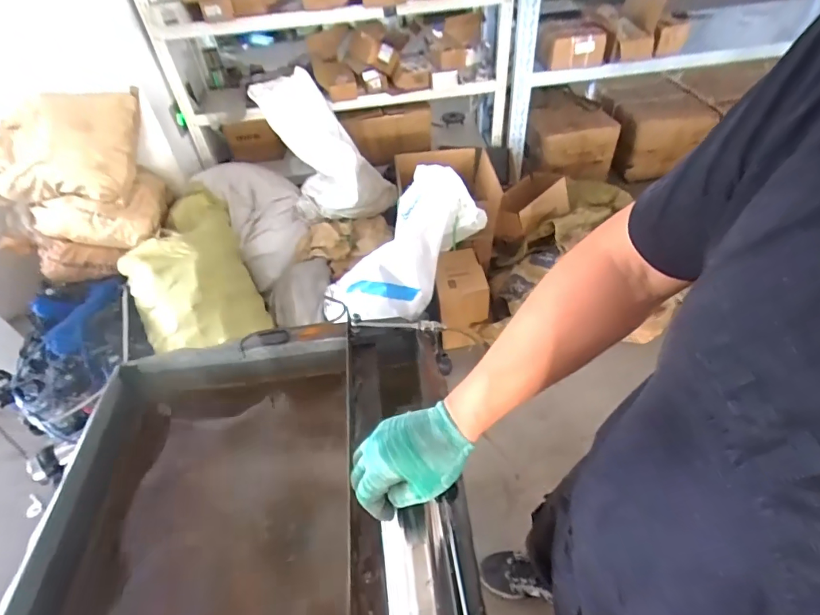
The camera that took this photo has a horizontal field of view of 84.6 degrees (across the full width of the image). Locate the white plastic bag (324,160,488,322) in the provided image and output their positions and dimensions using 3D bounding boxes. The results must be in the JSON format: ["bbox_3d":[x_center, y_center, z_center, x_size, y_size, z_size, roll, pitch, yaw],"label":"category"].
[{"bbox_3d":[-0.044,-0.167,1.556,0.663,0.287,0.299,-49,50,13],"label":"white plastic bag"}]

